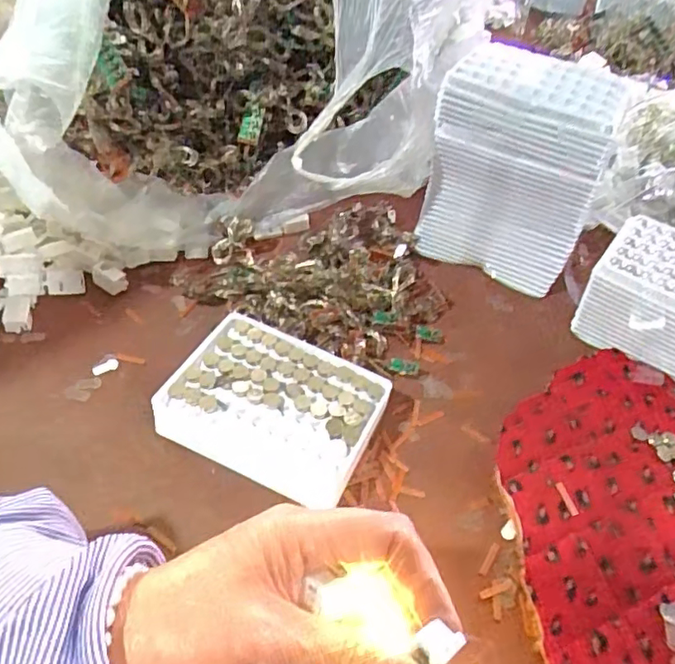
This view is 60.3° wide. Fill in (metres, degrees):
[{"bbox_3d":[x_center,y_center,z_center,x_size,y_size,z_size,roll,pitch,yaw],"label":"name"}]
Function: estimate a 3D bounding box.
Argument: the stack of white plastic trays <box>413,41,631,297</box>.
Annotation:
[{"bbox_3d":[0.144,-0.136,0.488,0.129,0.155,0.086,18,50,9],"label":"stack of white plastic trays"}]

